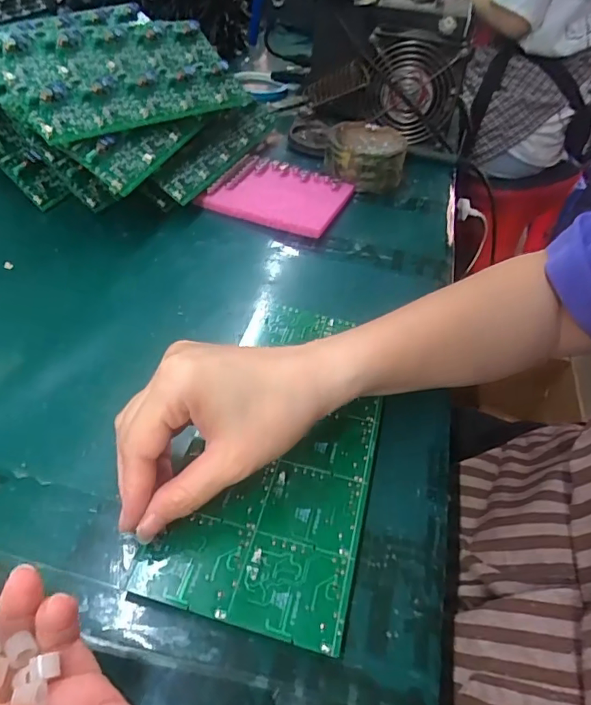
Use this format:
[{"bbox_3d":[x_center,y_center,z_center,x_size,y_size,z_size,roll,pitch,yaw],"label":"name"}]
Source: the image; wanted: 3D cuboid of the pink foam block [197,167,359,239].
[{"bbox_3d":[-0.018,-0.162,0.522,0.132,0.018,0.100,18,46,10],"label":"pink foam block"}]

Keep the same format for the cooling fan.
[{"bbox_3d":[0.145,-0.322,0.618,0.119,0.120,0.047,12,45,4],"label":"cooling fan"}]

